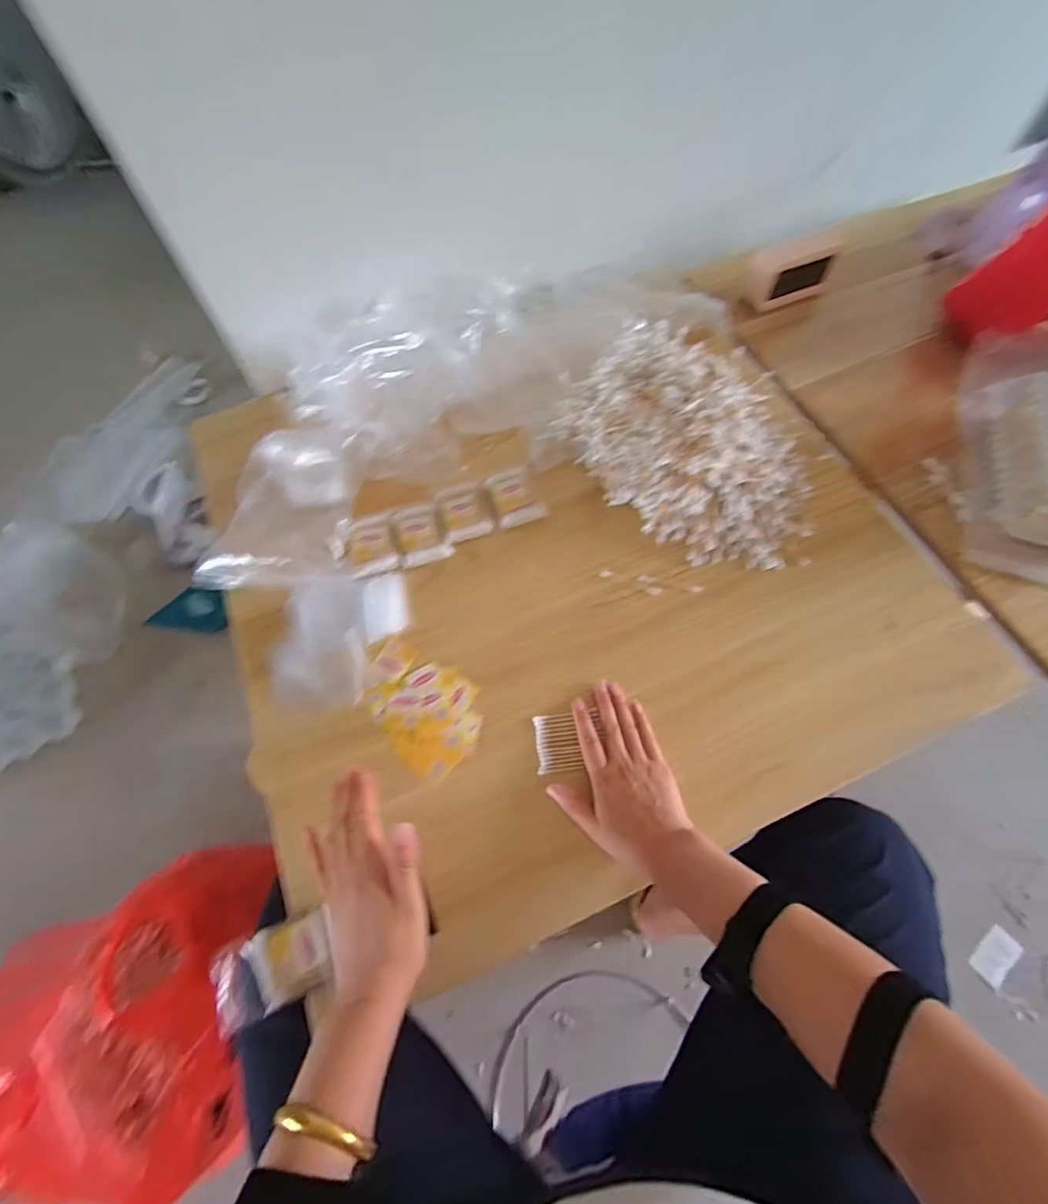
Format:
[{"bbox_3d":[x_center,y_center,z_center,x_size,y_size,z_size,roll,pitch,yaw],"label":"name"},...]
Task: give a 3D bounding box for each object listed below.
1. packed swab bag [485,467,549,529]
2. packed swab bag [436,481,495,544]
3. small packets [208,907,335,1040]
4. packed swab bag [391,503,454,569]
[{"bbox_3d":[-0.011,-0.133,0.660,0.057,0.005,0.087,-17,65,-7],"label":"packed swab bag"},{"bbox_3d":[-0.075,-0.114,0.660,0.057,0.011,0.088,-15,65,-6],"label":"packed swab bag"},{"bbox_3d":[-0.221,0.322,0.461,0.100,0.013,0.064,-24,66,-10],"label":"small packets"},{"bbox_3d":[-0.127,-0.085,0.643,0.059,0.015,0.082,-18,65,-8],"label":"packed swab bag"}]

